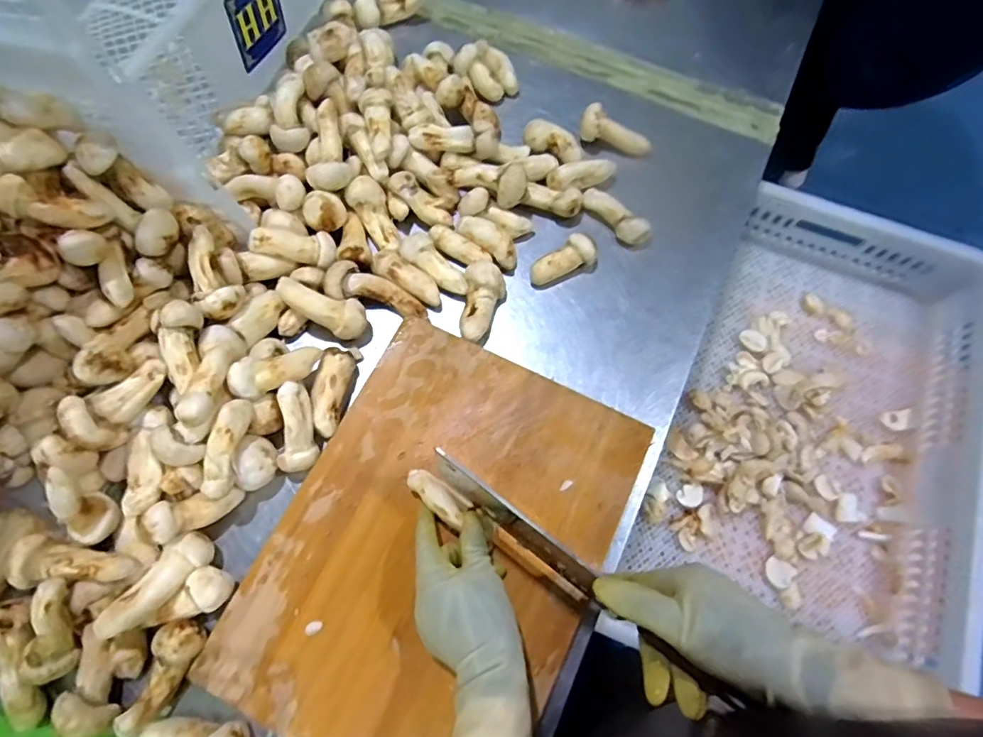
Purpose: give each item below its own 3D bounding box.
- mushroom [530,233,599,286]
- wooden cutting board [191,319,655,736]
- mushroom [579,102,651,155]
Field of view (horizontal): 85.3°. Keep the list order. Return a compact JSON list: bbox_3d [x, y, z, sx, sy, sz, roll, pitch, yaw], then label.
[{"bbox_3d":[0.078,-0.114,0.586,0.071,0.032,0.036,-32,74,-10],"label":"mushroom"},{"bbox_3d":[-0.046,0.160,0.481,0.274,0.014,0.369,25,73,9],"label":"wooden cutting board"},{"bbox_3d":[0.145,-0.278,0.631,0.087,0.037,0.031,28,74,10],"label":"mushroom"}]

